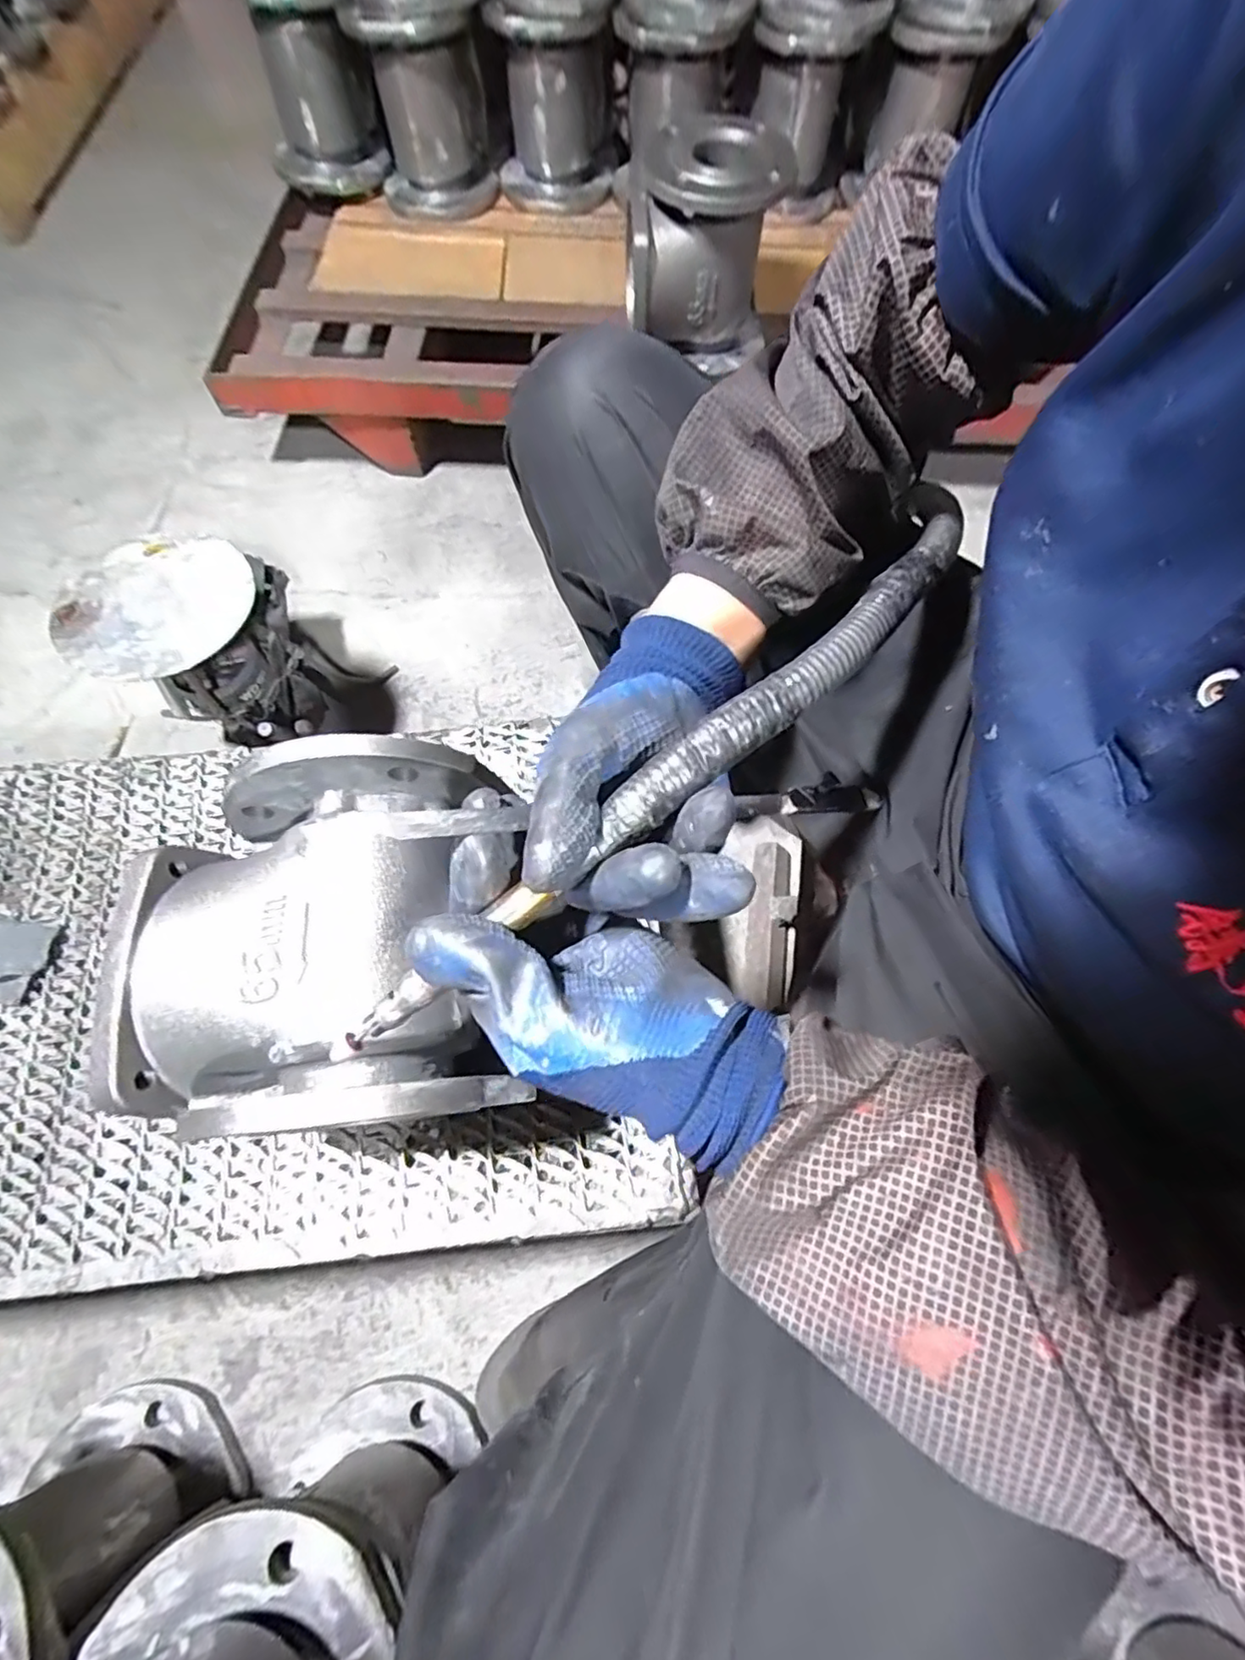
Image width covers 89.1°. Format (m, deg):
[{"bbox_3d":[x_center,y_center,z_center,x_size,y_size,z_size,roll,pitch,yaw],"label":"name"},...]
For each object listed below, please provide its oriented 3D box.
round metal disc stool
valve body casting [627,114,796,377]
[{"bbox_3d":[-0.393,-0.178,0.669,0.169,0.236,0.221,32,70,13],"label":"round metal disc stool"},{"bbox_3d":[0.097,-0.724,0.798,0.172,0.192,0.179,0,67,0],"label":"valve body casting"}]

